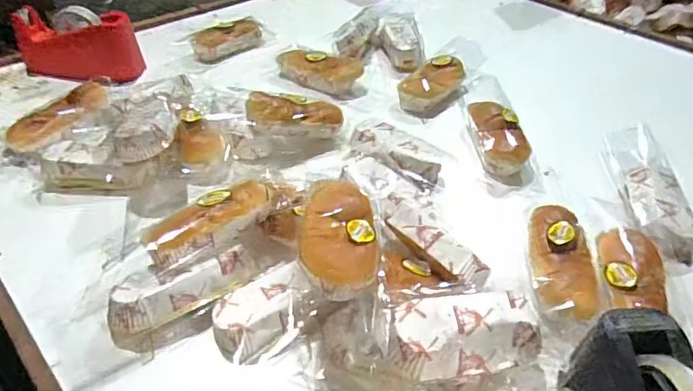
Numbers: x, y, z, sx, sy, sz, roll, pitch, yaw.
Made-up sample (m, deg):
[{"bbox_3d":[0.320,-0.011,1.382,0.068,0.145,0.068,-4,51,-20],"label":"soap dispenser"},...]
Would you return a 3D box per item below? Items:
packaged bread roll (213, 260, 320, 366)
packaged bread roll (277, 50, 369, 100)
[{"bbox_3d":[-0.085,0.120,0.513,0.099,0.037,0.082,-19,49,-22],"label":"packaged bread roll"},{"bbox_3d":[-0.040,-0.220,0.881,0.155,0.039,0.073,25,48,20],"label":"packaged bread roll"}]

